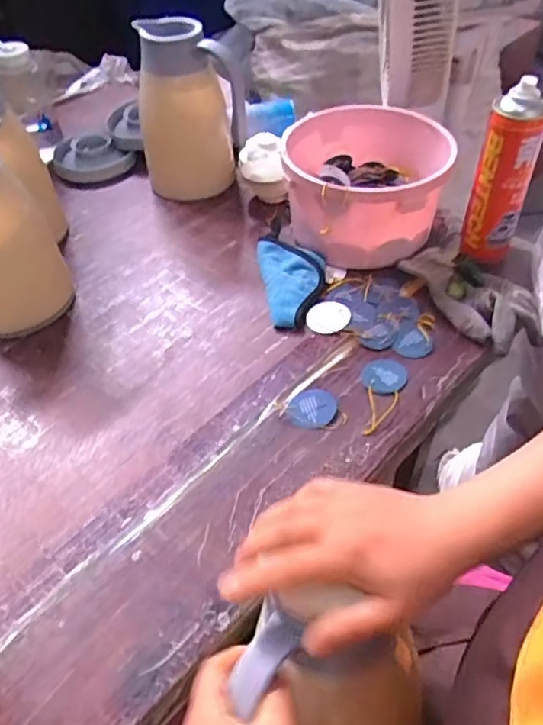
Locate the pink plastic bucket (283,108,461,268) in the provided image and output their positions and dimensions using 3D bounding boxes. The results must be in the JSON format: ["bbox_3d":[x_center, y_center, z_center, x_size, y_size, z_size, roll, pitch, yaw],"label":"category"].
[{"bbox_3d":[0.125,-0.241,0.803,0.217,0.143,0.210,-2,49,2],"label":"pink plastic bucket"}]

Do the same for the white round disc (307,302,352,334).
[{"bbox_3d":[0.073,-0.058,0.728,0.055,0.006,0.043,-4,68,1],"label":"white round disc"}]

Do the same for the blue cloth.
[{"bbox_3d":[0.032,-0.112,0.767,0.085,0.028,0.164,-9,49,-4],"label":"blue cloth"}]

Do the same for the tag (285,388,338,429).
[{"bbox_3d":[0.045,0.048,0.635,0.052,0.009,0.048,-2,49,2],"label":"tag"}]

